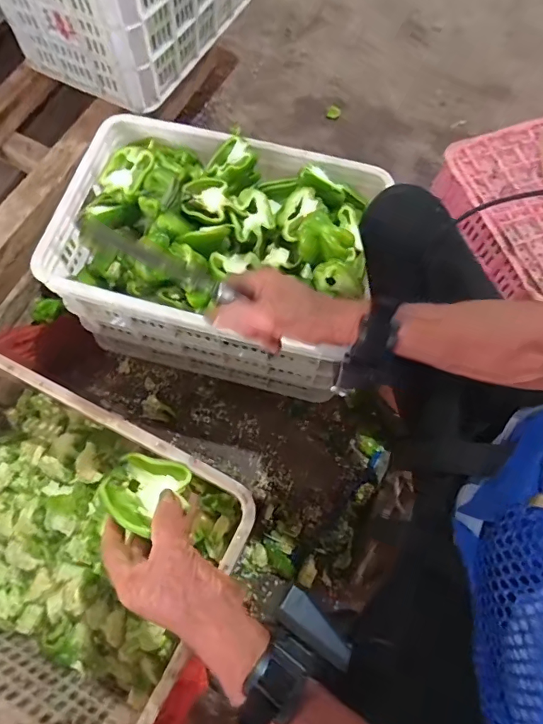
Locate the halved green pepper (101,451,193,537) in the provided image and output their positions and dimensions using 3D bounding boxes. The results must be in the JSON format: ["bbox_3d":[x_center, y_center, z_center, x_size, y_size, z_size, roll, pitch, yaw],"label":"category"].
[{"bbox_3d":[-0.120,0.116,0.419,0.066,0.029,0.067,29,71,9],"label":"halved green pepper"}]

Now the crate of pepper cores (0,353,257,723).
[{"bbox_3d":[-0.332,0.244,0.658,0.533,0.216,0.357,26,71,8],"label":"crate of pepper cores"}]

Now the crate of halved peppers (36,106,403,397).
[{"bbox_3d":[-0.093,-0.183,0.835,0.509,0.320,0.352,15,70,4],"label":"crate of halved peppers"}]

